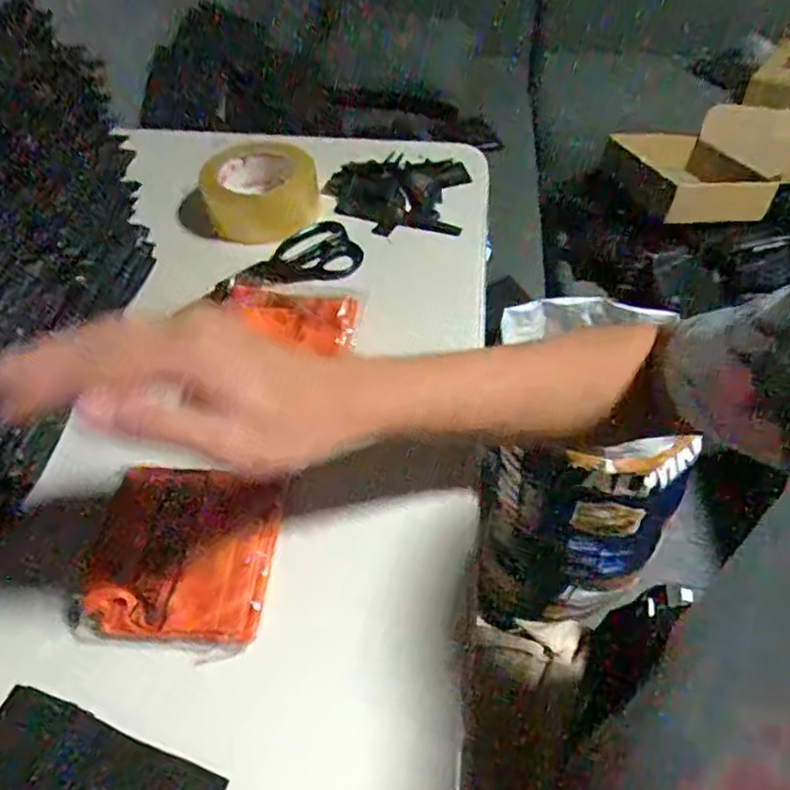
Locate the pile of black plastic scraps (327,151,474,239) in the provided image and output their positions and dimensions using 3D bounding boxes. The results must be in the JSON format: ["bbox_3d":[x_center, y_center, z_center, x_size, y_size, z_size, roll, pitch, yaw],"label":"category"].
[{"bbox_3d":[0.000,-0.228,0.688,0.150,0.030,0.132,4,50,4],"label":"pile of black plastic scraps"}]

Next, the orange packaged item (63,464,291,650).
[{"bbox_3d":[-0.140,0.102,0.415,0.119,0.025,0.114,5,50,5],"label":"orange packaged item"}]

